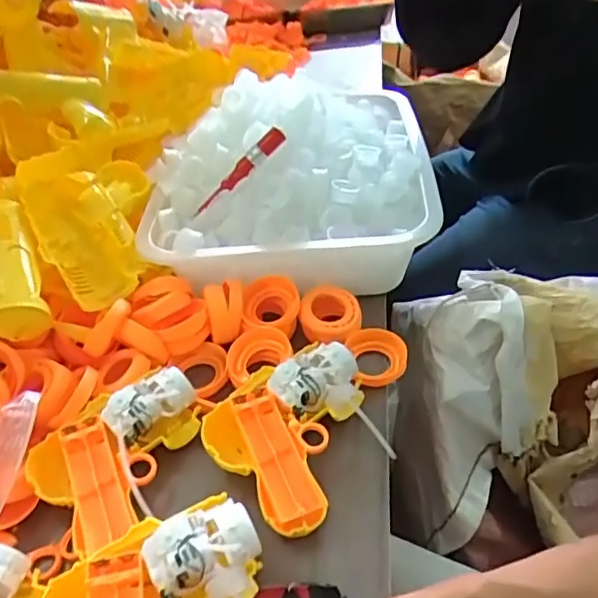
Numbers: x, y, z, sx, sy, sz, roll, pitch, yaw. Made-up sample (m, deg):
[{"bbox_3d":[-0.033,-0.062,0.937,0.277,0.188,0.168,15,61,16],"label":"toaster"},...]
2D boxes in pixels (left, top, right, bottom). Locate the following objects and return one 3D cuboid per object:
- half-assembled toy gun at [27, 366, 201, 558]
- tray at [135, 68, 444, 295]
[{"bbox_3d":[-0.146,0.116,0.450,0.104,0.040,0.148,14,44,24],"label":"half-assembled toy gun"},{"bbox_3d":[-0.011,-0.159,0.660,0.295,0.119,0.349,-3,39,6],"label":"tray"}]

